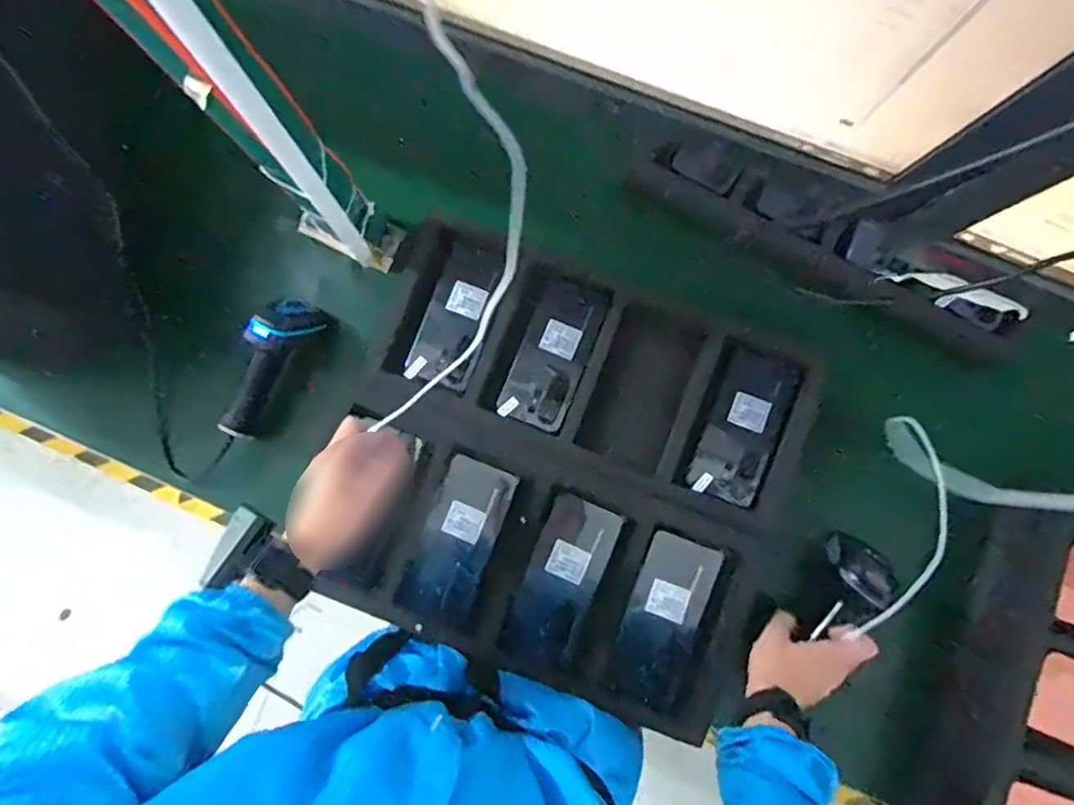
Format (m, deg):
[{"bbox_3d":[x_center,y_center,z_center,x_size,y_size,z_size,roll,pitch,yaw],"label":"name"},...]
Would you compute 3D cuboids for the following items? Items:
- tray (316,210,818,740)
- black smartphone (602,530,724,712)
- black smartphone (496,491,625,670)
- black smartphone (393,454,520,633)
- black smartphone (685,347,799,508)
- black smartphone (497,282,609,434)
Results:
[{"bbox_3d":[0.025,0.070,0.675,0.477,0.041,0.430,22,80,4],"label":"tray"},{"bbox_3d":[0.135,0.230,0.646,0.076,0.009,0.172,23,80,4],"label":"black smartphone"},{"bbox_3d":[0.026,0.191,0.657,0.076,0.008,0.174,24,80,5],"label":"black smartphone"},{"bbox_3d":[-0.085,0.150,0.661,0.076,0.011,0.173,22,80,4],"label":"black smartphone"},{"bbox_3d":[0.236,0.029,0.694,0.079,0.010,0.169,24,86,4],"label":"black smartphone"},{"bbox_3d":[0.019,-0.054,0.710,0.076,0.008,0.168,23,88,0],"label":"black smartphone"}]

